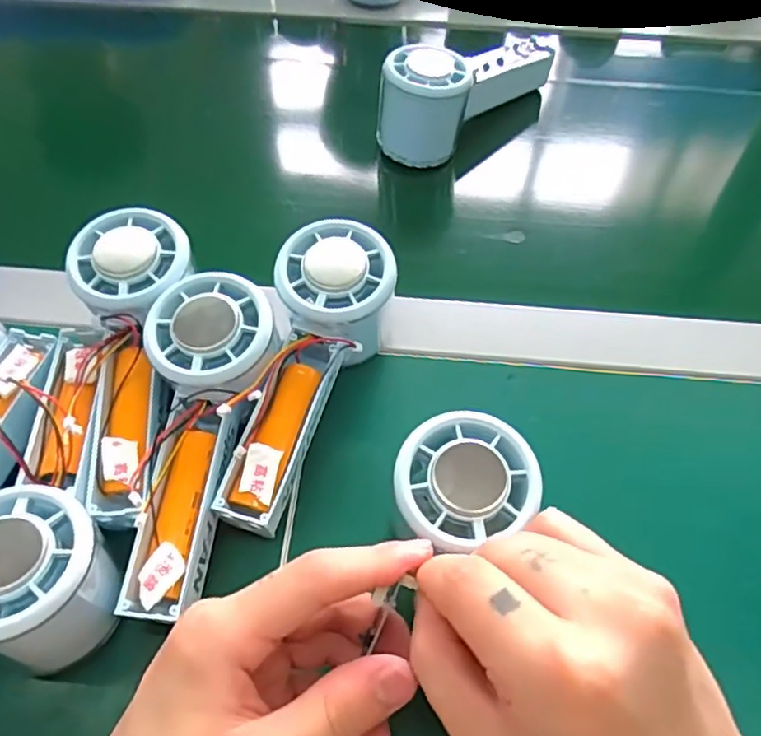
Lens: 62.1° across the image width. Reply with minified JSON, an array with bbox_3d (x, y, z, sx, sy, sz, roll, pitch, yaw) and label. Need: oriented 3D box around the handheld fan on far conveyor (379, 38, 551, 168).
[{"bbox_3d":[0.061,-0.203,0.444,0.046,0.067,0.138,39,64,22],"label":"handheld fan on far conveyor"}]

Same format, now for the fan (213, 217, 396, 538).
[{"bbox_3d":[-0.036,0.005,0.311,0.057,0.055,0.152,15,72,9],"label":"fan"}]

